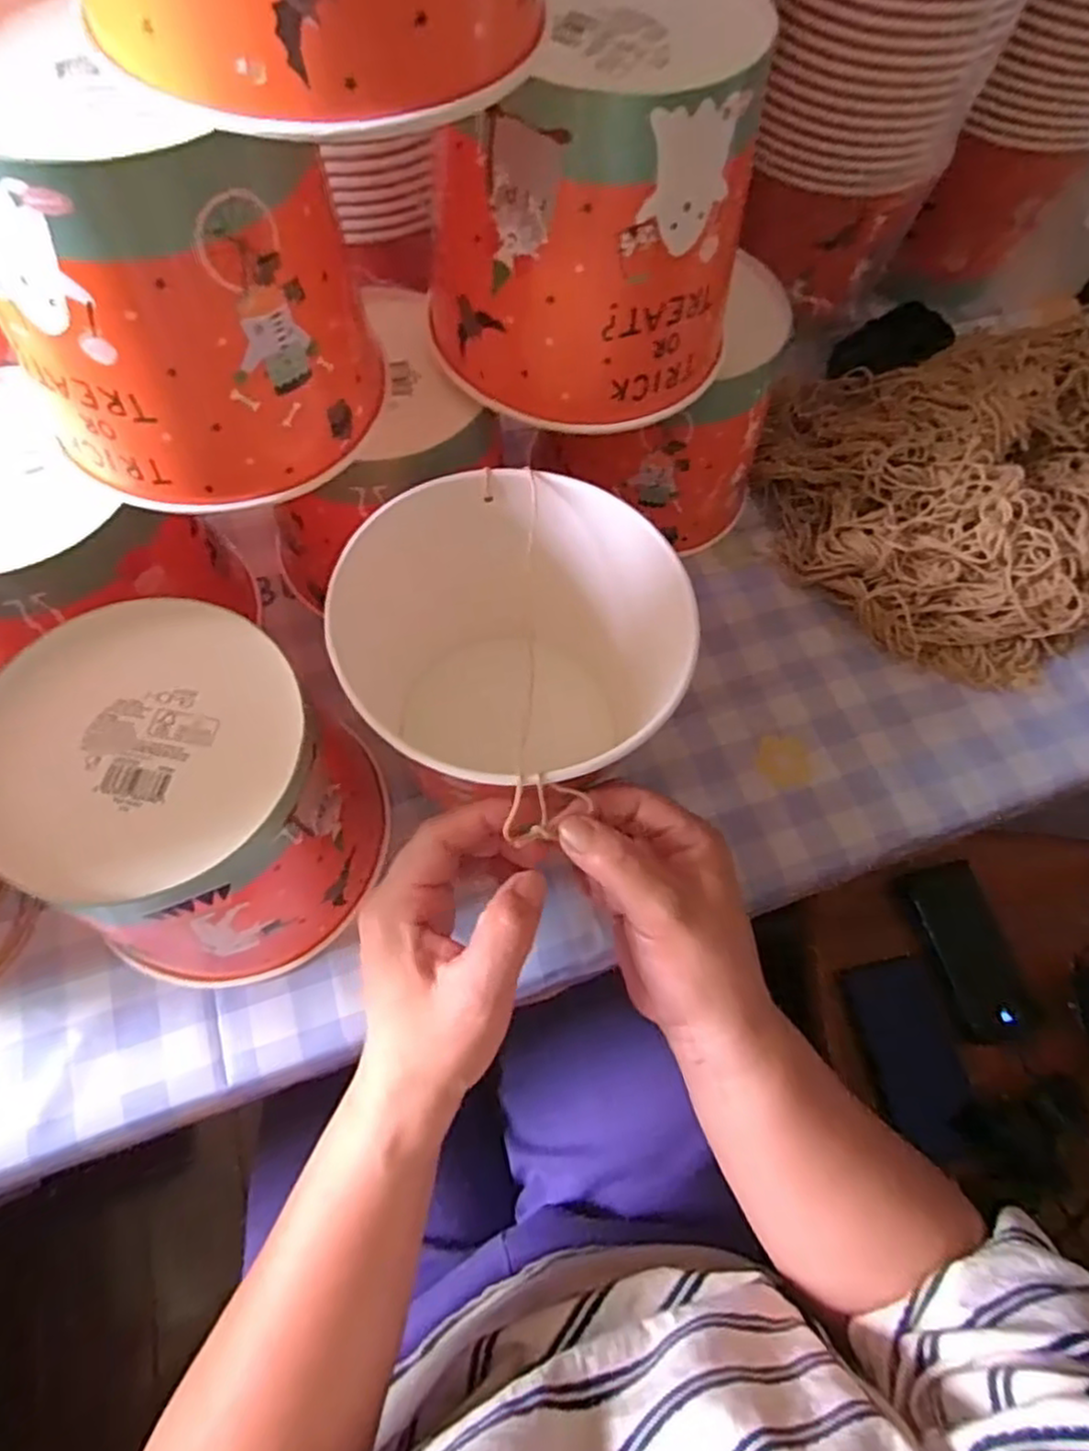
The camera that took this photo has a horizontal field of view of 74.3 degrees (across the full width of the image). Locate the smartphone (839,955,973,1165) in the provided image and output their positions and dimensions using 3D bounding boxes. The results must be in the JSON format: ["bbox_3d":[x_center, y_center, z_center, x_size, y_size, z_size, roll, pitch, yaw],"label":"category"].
[{"bbox_3d":[0.334,0.298,0.649,0.074,0.005,0.163,-14,73,2],"label":"smartphone"}]

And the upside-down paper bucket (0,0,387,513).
[{"bbox_3d":[-0.150,-0.186,0.303,0.142,0.143,0.131,-13,69,-9],"label":"upside-down paper bucket"}]

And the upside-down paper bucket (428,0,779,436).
[{"bbox_3d":[0.026,-0.236,0.329,0.135,0.132,0.135,1,67,-3],"label":"upside-down paper bucket"}]

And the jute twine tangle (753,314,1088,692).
[{"bbox_3d":[0.306,-0.154,0.486,0.292,0.069,0.240,-5,68,-5],"label":"jute twine tangle"}]

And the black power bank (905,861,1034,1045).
[{"bbox_3d":[0.395,0.208,0.667,0.067,0.025,0.155,-14,69,-9],"label":"black power bank"}]

